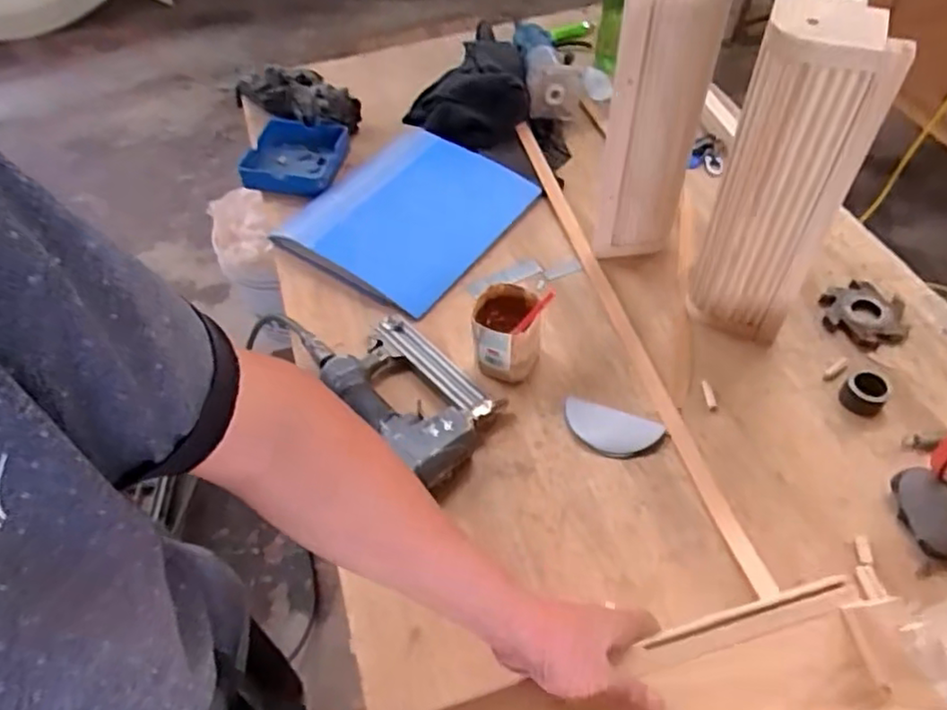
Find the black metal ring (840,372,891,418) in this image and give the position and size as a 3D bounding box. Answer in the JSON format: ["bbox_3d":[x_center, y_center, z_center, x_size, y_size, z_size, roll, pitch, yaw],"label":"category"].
[{"bbox_3d":[0.449,0.046,0.758,0.045,0.038,0.037,34,61,27],"label":"black metal ring"}]

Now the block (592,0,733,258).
[{"bbox_3d":[0.229,-0.297,0.831,0.120,0.387,0.102,8,53,10],"label":"block"}]

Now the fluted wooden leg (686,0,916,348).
[{"bbox_3d":[0.327,-0.179,0.715,0.116,0.363,0.100,15,54,15],"label":"fluted wooden leg"}]

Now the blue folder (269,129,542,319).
[{"bbox_3d":[-0.102,-0.213,0.998,0.279,0.043,0.309,28,59,24],"label":"blue folder"}]

